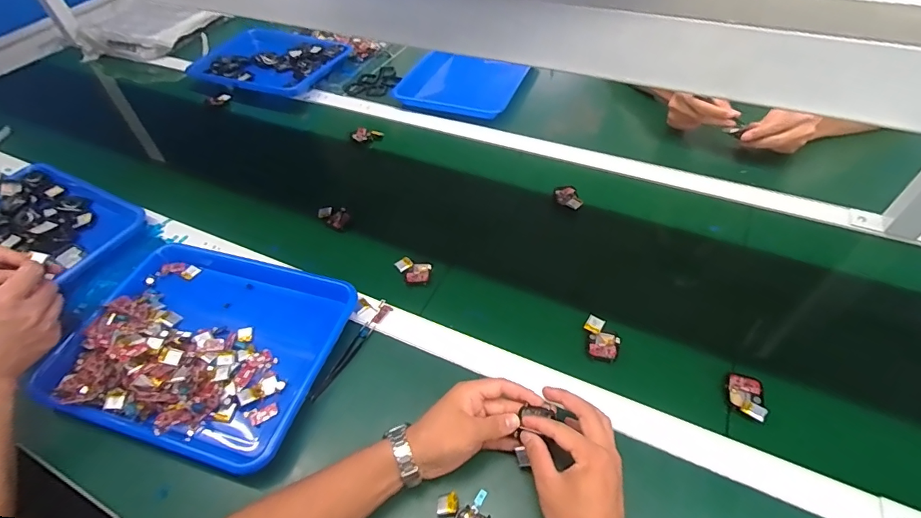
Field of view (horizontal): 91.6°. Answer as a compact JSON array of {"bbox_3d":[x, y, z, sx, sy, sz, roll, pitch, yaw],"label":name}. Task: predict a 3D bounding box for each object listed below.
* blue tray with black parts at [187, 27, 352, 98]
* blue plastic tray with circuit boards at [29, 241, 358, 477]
[{"bbox_3d":[-0.460,-0.482,1.099,0.338,0.042,0.249,18,53,18],"label":"blue tray with black parts"},{"bbox_3d":[-0.328,0.101,0.574,0.340,0.043,0.260,12,52,14],"label":"blue plastic tray with circuit boards"}]

